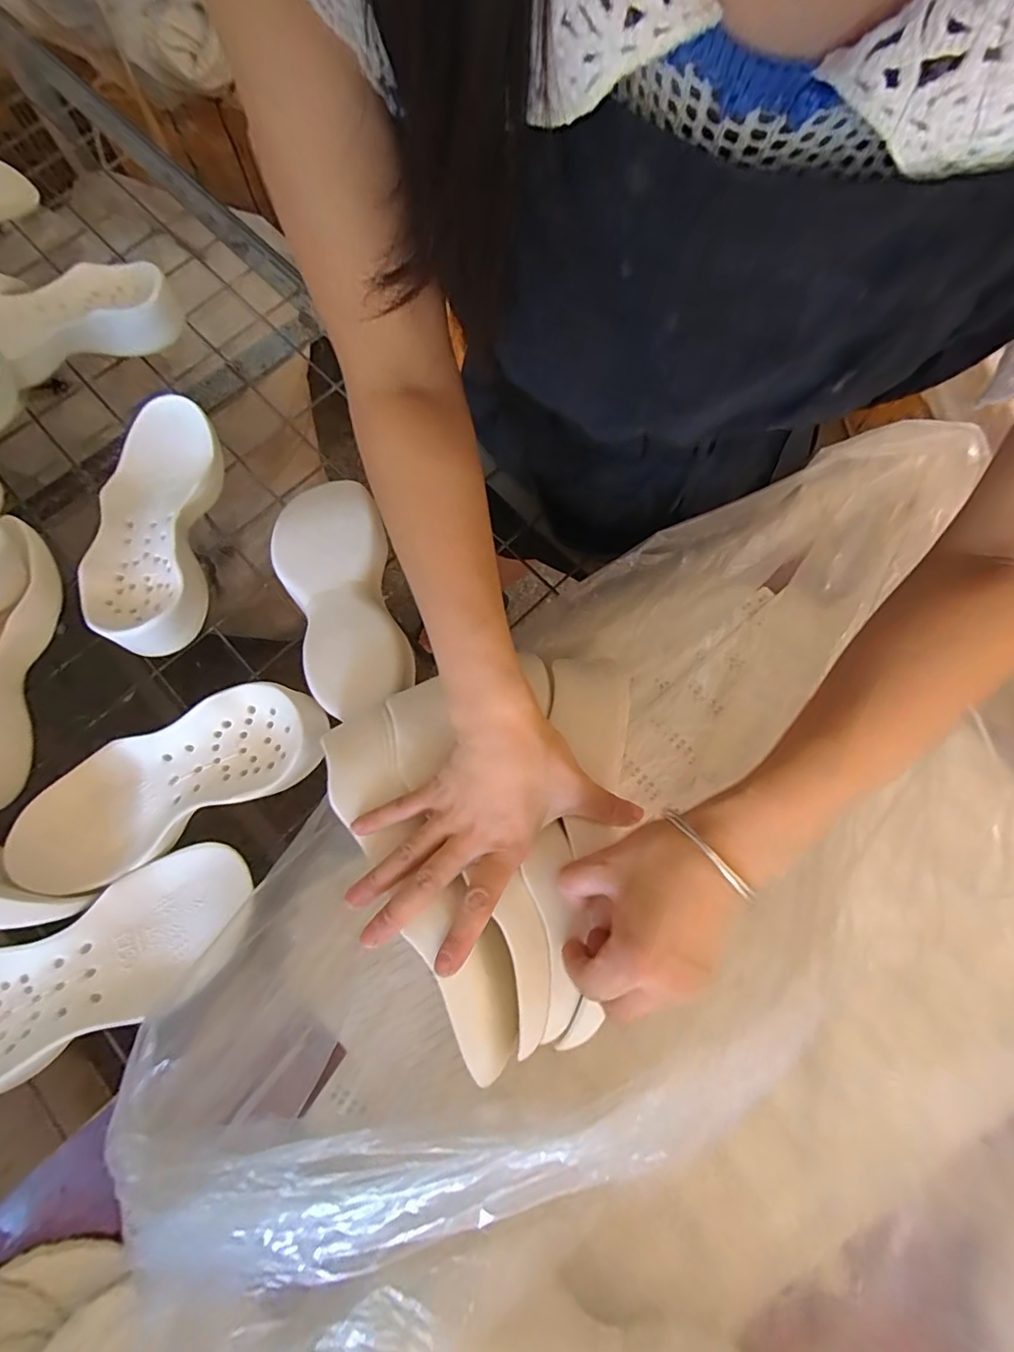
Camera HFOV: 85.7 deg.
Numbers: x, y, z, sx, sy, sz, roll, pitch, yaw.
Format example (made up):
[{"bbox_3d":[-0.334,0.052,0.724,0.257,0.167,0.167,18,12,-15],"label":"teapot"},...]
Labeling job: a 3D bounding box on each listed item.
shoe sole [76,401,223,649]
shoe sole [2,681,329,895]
[{"bbox_3d":[-0.339,-0.151,0.523,0.101,0.043,0.260,-1,73,0],"label":"shoe sole"},{"bbox_3d":[-0.276,0.085,0.451,0.248,0.036,0.096,-28,75,-8],"label":"shoe sole"}]

